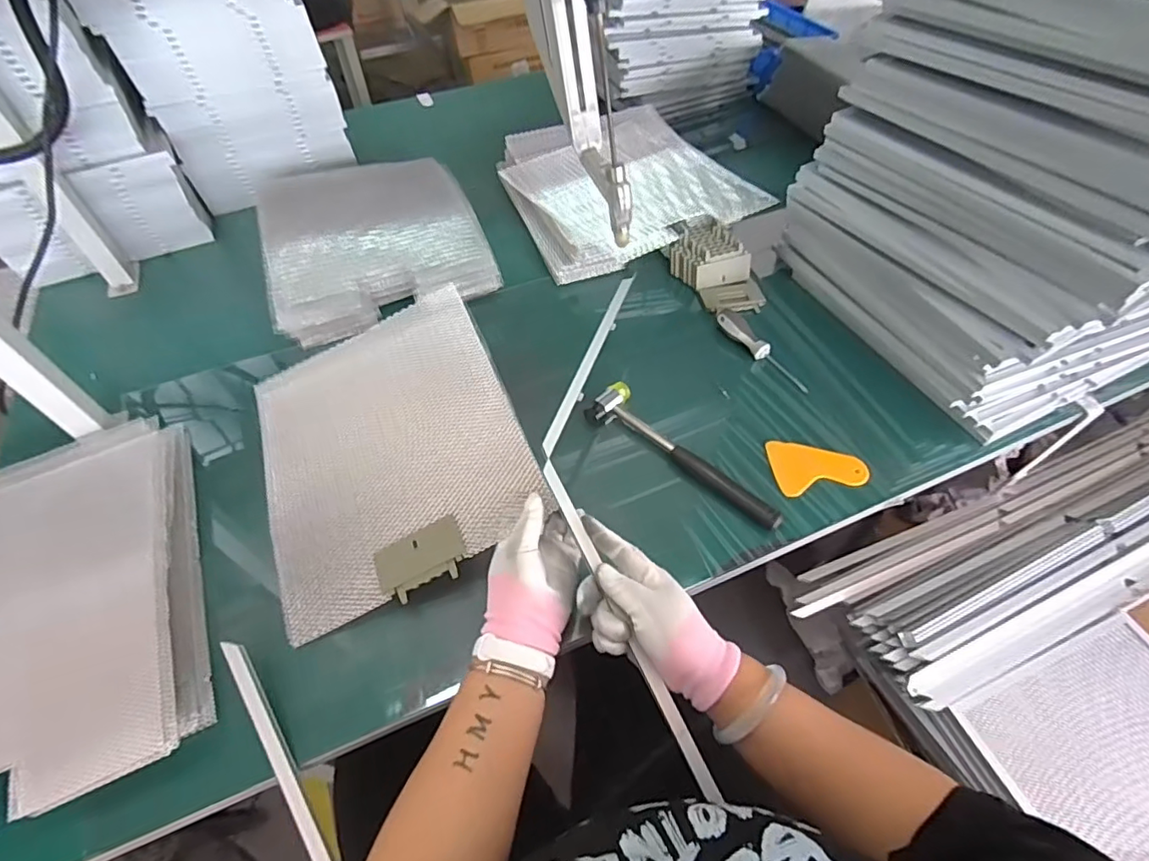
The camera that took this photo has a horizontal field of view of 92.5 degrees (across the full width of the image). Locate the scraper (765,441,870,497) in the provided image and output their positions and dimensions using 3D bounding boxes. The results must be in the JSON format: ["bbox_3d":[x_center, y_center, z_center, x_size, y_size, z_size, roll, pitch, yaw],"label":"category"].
[{"bbox_3d":[0.273,0.038,0.619,0.098,0.009,0.068,-5,53,-2],"label":"scraper"}]

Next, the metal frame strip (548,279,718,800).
[{"bbox_3d":[0.040,0.054,0.532,0.128,0.037,0.522,-7,64,-4],"label":"metal frame strip"}]

